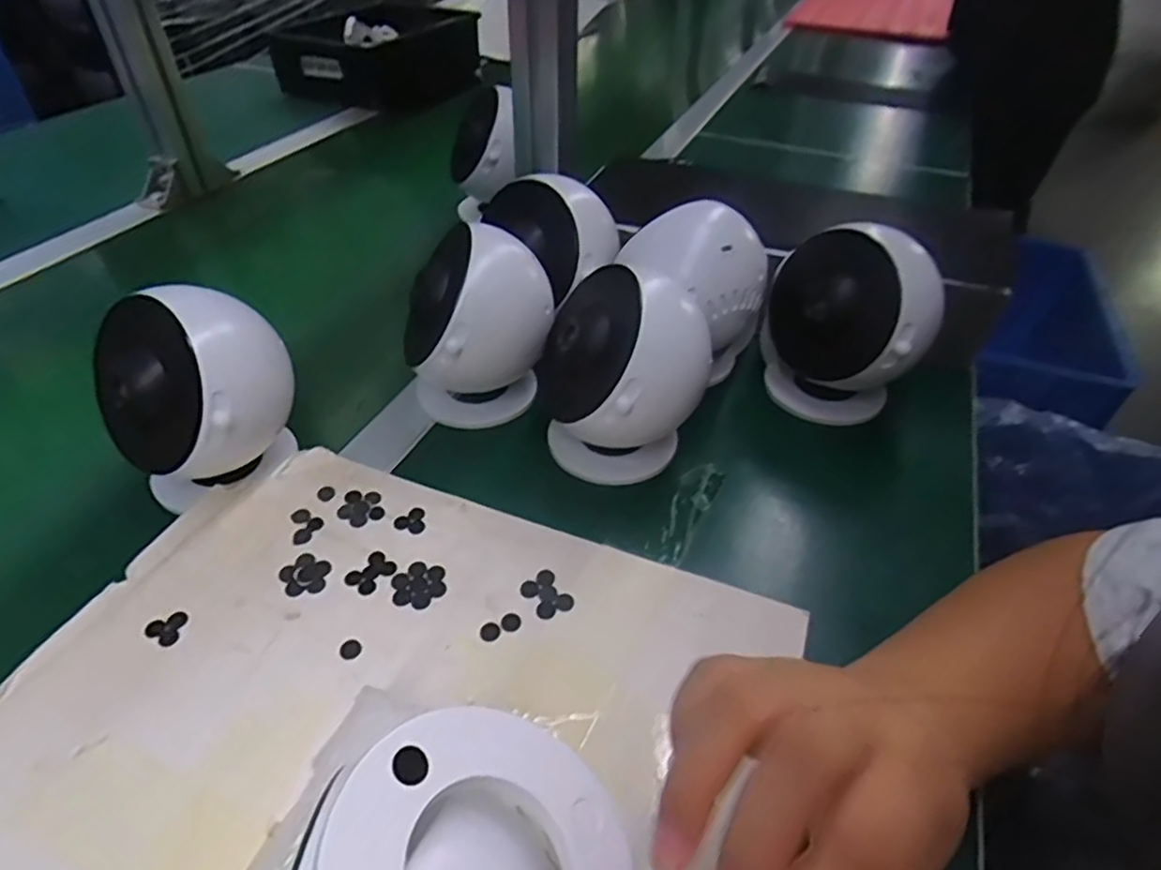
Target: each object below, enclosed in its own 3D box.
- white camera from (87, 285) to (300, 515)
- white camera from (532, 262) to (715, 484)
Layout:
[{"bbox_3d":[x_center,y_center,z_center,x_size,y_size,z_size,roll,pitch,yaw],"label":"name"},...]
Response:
[{"bbox_3d":[-0.227,-0.023,0.389,0.092,0.114,0.082,6,42,4],"label":"white camera"},{"bbox_3d":[0.024,-0.030,0.410,0.102,0.120,0.089,3,42,1],"label":"white camera"}]

